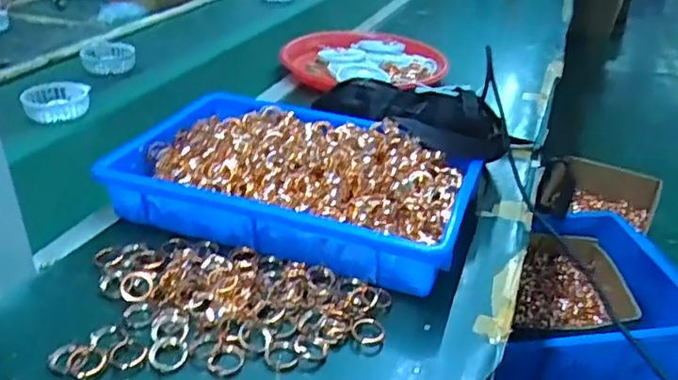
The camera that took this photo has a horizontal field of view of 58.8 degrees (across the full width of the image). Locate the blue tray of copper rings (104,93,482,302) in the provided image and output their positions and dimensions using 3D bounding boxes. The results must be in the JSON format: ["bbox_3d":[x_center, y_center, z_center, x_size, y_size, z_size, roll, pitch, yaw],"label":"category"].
[{"bbox_3d":[-0.043,-0.011,0.653,0.357,0.067,0.221,12,33,15],"label":"blue tray of copper rings"}]

